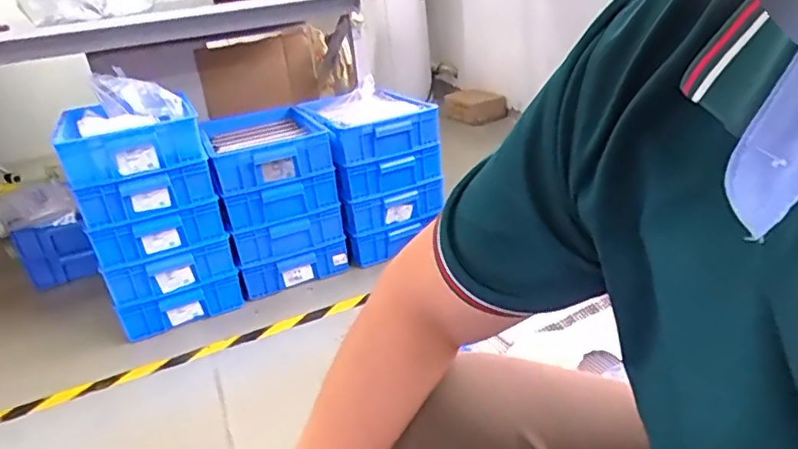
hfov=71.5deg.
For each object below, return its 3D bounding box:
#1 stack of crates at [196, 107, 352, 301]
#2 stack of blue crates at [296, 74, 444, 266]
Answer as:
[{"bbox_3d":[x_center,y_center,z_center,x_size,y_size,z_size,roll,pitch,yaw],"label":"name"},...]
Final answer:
[{"bbox_3d":[-0.361,-0.070,1.608,0.300,0.419,0.384,-15,26,-18],"label":"stack of crates"},{"bbox_3d":[-0.079,-0.177,1.713,0.327,0.397,0.398,-15,26,-19],"label":"stack of blue crates"}]

